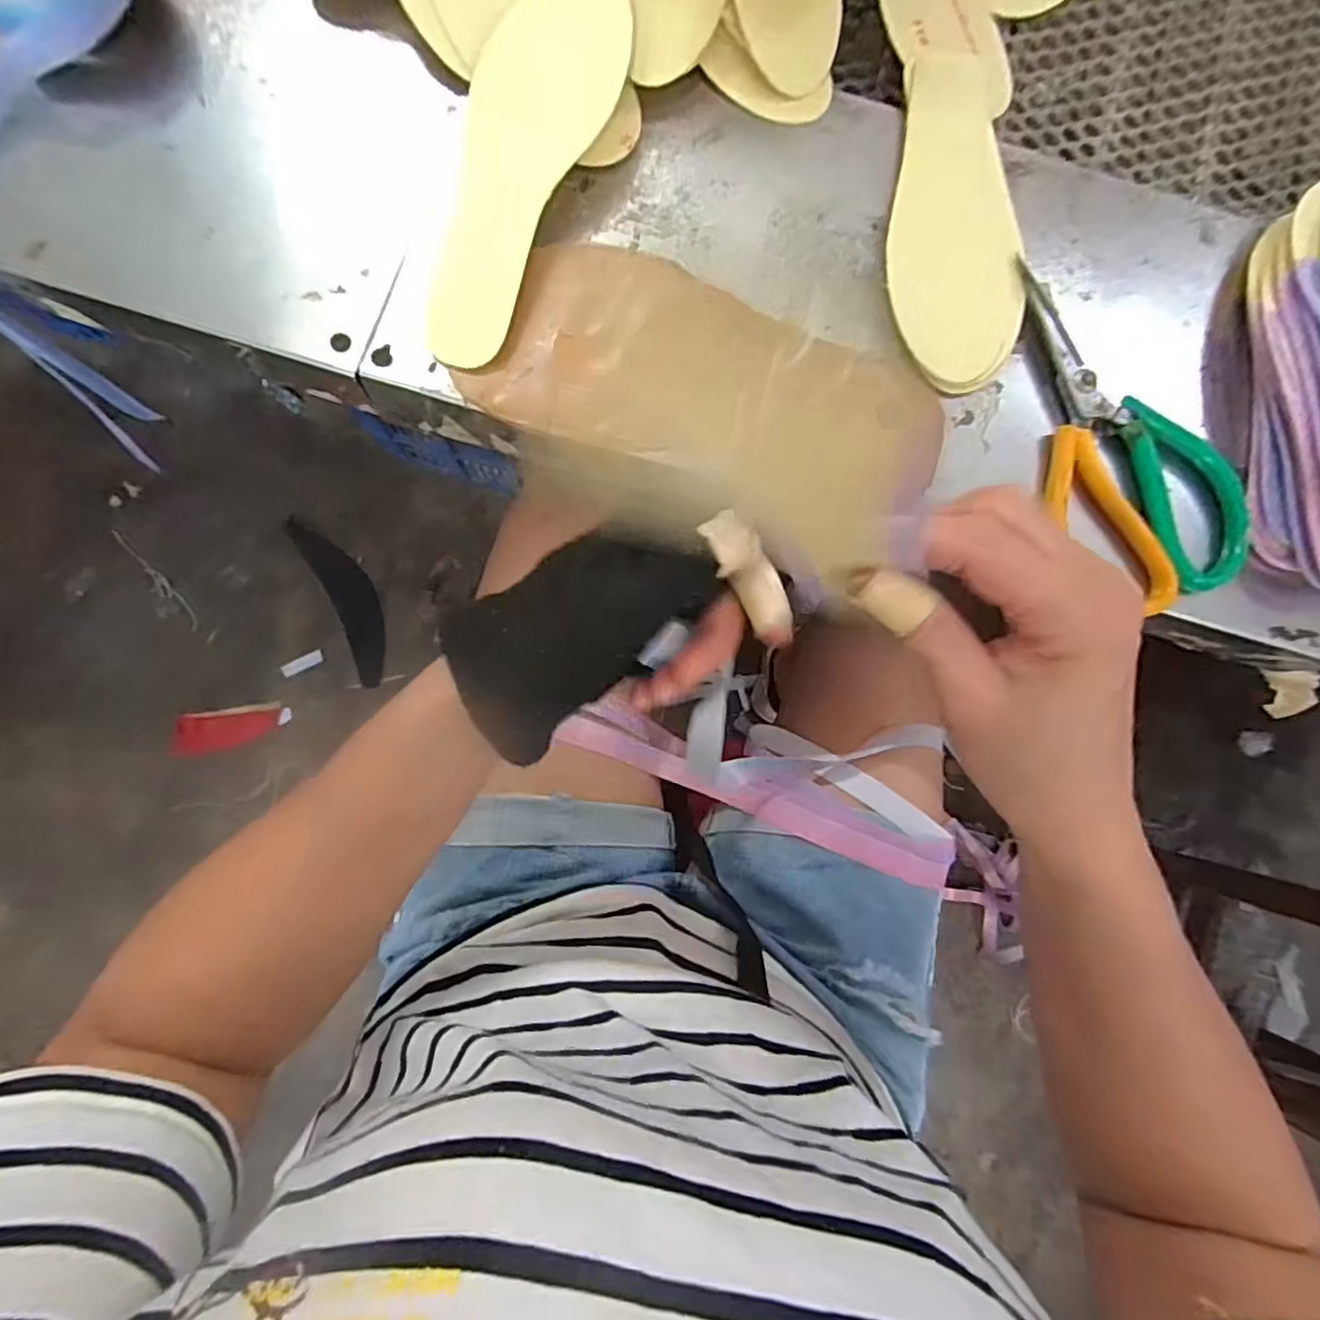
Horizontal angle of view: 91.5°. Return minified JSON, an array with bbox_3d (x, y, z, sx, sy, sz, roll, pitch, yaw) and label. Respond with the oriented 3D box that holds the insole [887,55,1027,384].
[{"bbox_3d":[0.156,-0.243,0.343,0.070,0.012,0.194,5,81,-6],"label":"insole"}]

